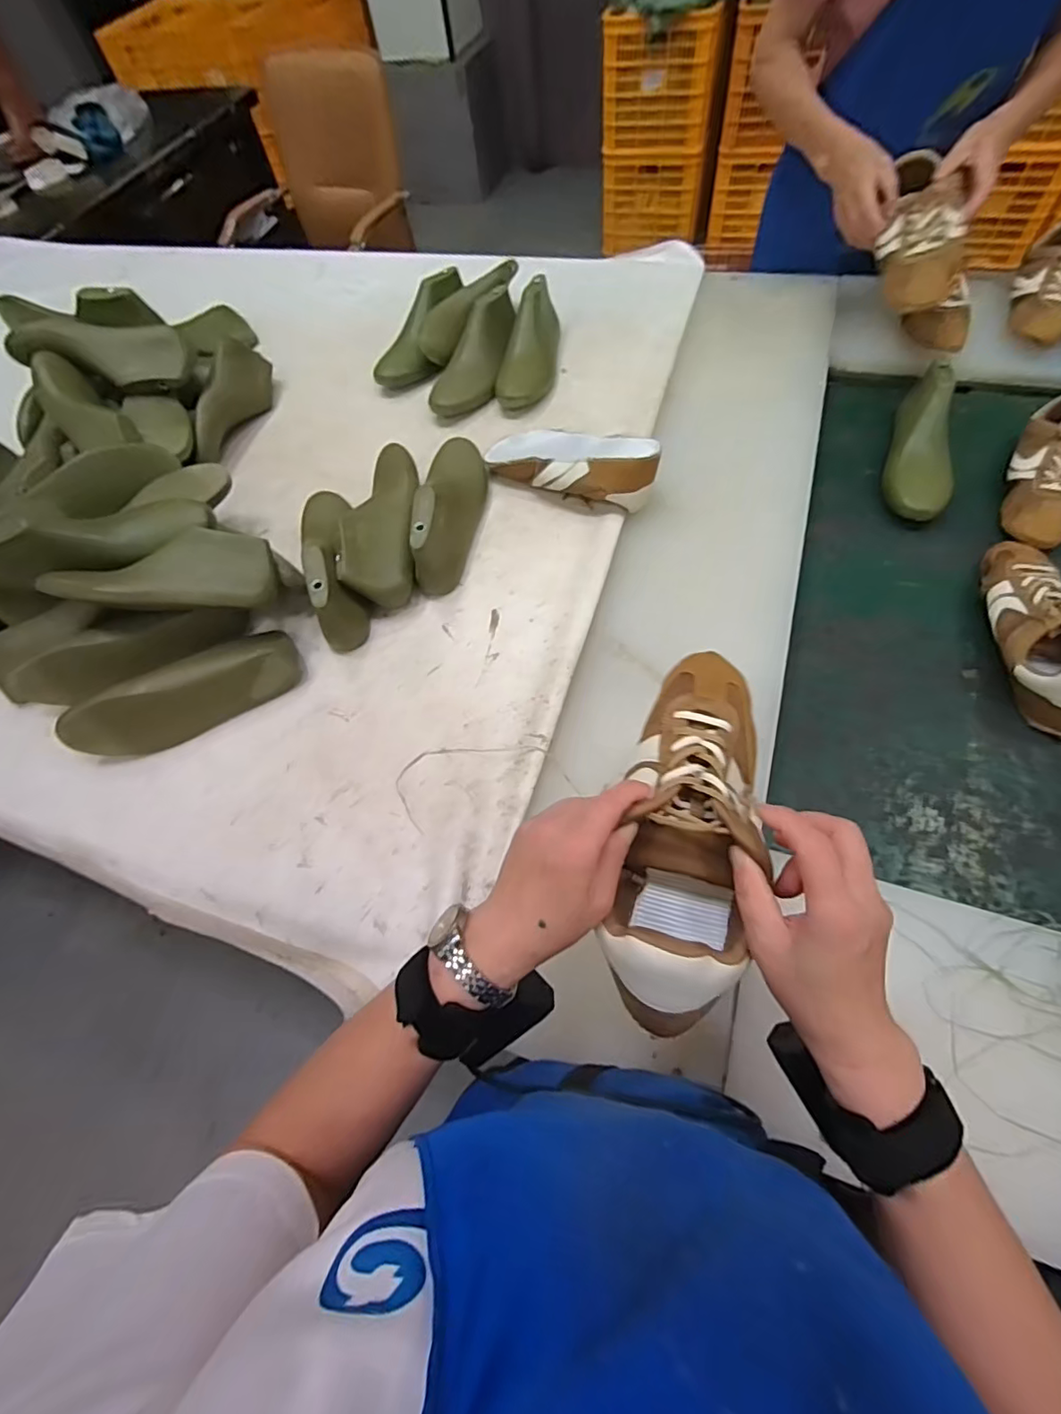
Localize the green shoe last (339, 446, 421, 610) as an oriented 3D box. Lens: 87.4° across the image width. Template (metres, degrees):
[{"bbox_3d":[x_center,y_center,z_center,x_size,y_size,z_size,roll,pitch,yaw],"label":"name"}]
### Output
[{"bbox_3d":[-0.195,-0.261,0.782,0.094,0.086,0.261,-5,62,6],"label":"green shoe last"}]

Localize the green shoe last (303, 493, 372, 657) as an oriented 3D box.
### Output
[{"bbox_3d":[-0.270,-0.206,0.756,0.076,0.094,0.261,-19,62,-2],"label":"green shoe last"}]

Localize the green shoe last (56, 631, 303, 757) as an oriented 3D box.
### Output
[{"bbox_3d":[-0.418,-0.017,0.675,0.267,0.088,0.081,-35,64,-10],"label":"green shoe last"}]

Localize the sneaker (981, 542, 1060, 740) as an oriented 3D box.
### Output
[{"bbox_3d":[0.590,-0.099,0.643,0.093,0.074,0.268,5,63,10],"label":"sneaker"}]

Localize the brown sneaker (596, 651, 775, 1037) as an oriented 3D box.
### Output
[{"bbox_3d":[0.109,0.073,0.383,0.082,0.097,0.259,11,62,10],"label":"brown sneaker"}]

